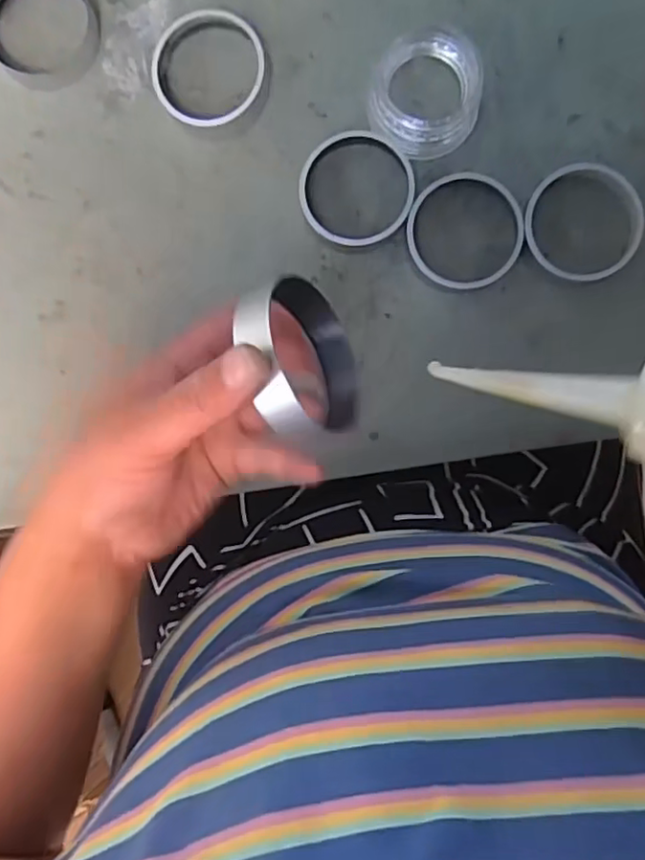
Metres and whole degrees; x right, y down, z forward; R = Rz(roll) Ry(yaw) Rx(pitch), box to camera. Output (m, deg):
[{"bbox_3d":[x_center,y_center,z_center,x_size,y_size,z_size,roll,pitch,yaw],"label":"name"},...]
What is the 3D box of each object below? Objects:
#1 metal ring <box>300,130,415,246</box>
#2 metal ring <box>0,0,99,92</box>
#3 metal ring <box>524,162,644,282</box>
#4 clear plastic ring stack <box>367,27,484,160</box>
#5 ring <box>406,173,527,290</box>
[{"bbox_3d":[0.020,-0.146,0.373,0.067,0.020,0.066,0,93,2],"label":"metal ring"},{"bbox_3d":[-0.174,-0.249,0.379,0.068,0.012,0.069,0,93,2],"label":"metal ring"},{"bbox_3d":[0.155,-0.123,0.367,0.067,0.019,0.069,0,93,2],"label":"metal ring"},{"bbox_3d":[0.064,-0.201,0.366,0.071,0.025,0.067,-10,92,2],"label":"clear plastic ring stack"},{"bbox_3d":[0.085,-0.119,0.371,0.069,0.017,0.069,0,93,2],"label":"ring"}]

